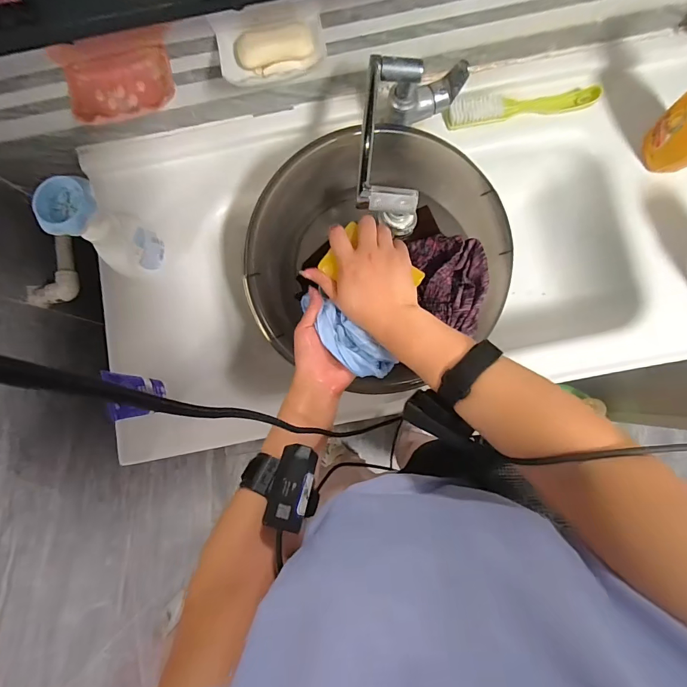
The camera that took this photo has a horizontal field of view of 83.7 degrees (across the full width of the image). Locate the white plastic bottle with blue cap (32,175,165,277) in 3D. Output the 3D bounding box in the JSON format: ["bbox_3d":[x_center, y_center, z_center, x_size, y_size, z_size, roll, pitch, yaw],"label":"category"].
[{"bbox_3d":[-0.315,-0.148,0.525,0.074,0.171,0.075,0,83,3],"label":"white plastic bottle with blue cap"}]

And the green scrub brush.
[{"bbox_3d":[0.282,-0.382,0.615,0.234,0.046,0.040,-7,83,2],"label":"green scrub brush"}]

